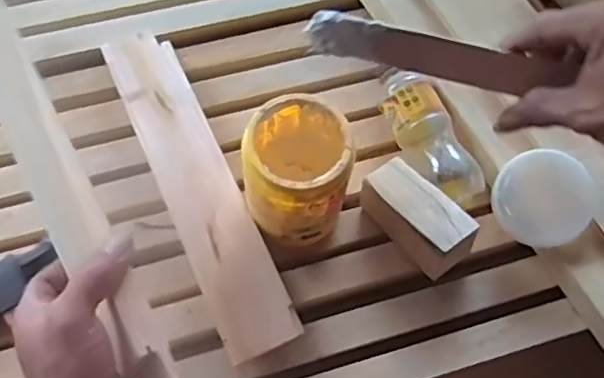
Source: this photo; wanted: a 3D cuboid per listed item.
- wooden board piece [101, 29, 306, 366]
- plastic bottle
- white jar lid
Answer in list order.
[{"bbox_3d":[-0.106,-0.007,0.632,0.070,0.030,0.361,-23,70,-11],"label":"wooden board piece"},{"bbox_3d":[0.130,-0.052,0.650,0.054,0.051,0.156,-25,70,-11],"label":"plastic bottle"},{"bbox_3d":[0.231,0.009,0.608,0.089,0.012,0.089,1,95,11],"label":"white jar lid"}]

